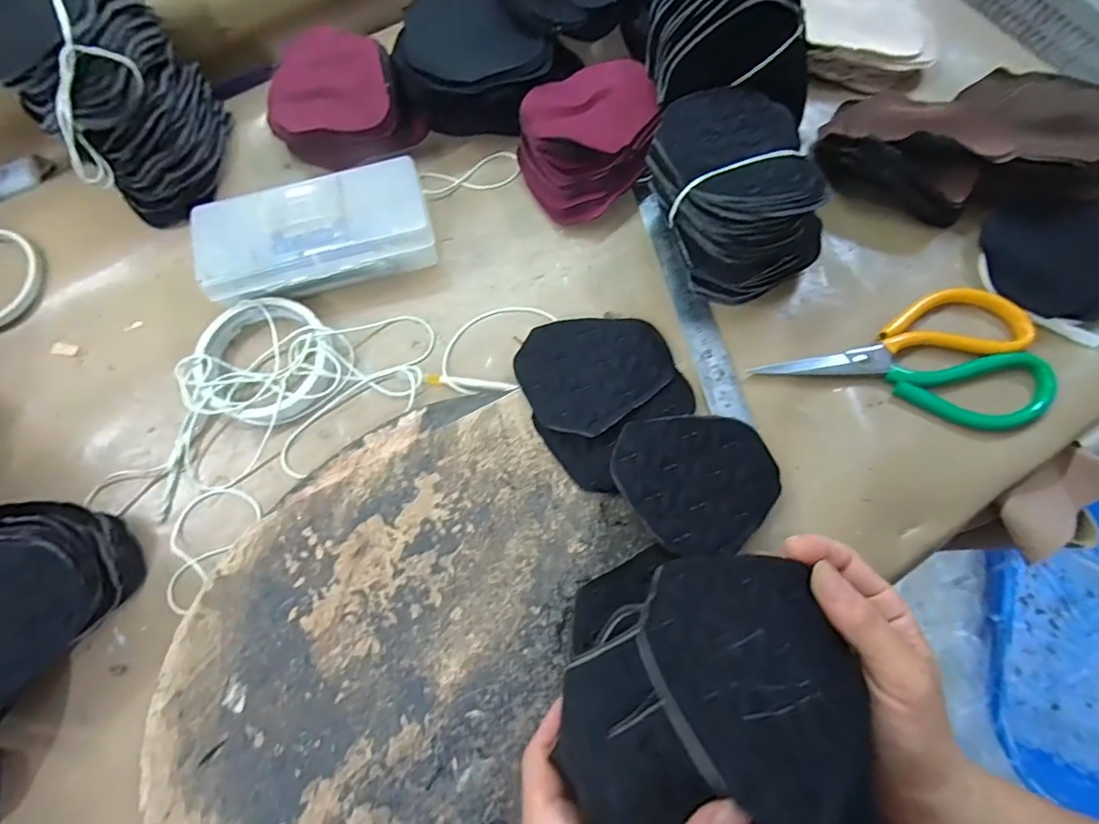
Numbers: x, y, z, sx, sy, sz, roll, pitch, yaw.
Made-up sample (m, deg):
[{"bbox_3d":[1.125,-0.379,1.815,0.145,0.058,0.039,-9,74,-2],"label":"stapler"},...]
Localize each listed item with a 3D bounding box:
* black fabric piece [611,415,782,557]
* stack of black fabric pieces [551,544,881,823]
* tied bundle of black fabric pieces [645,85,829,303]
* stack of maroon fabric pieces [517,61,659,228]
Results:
[{"bbox_3d":[0.096,0.041,0.328,0.108,0.008,0.089,-7,59,-20],"label":"black fabric piece"},{"bbox_3d":[0.068,0.118,0.207,0.127,0.053,0.130,-26,71,-7],"label":"stack of black fabric pieces"},{"bbox_3d":[0.127,-0.148,0.377,0.101,0.080,0.120,-14,70,-3],"label":"tied bundle of black fabric pieces"},{"bbox_3d":[0.034,-0.209,0.418,0.112,0.053,0.100,-31,71,-9],"label":"stack of maroon fabric pieces"}]

